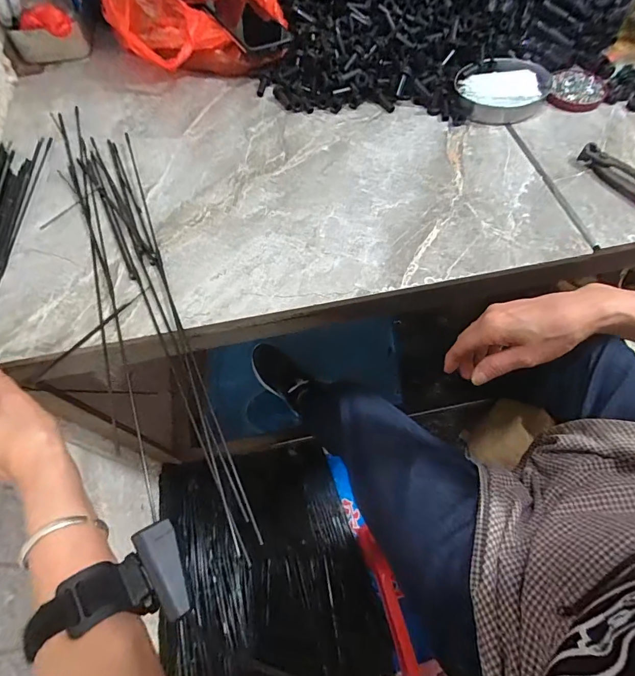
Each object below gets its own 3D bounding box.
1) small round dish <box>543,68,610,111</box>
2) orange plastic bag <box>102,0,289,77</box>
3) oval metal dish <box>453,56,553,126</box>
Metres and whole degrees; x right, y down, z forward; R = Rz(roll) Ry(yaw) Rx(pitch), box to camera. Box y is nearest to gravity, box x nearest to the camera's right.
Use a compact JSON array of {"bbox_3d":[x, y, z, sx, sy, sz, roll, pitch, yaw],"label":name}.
[{"bbox_3d":[0.373,-0.357,0.563,0.075,0.020,0.089,19,64,10],"label":"small round dish"},{"bbox_3d":[-0.174,-0.491,0.597,0.245,0.105,0.196,-10,62,-5],"label":"orange plastic bag"},{"bbox_3d":[0.262,-0.350,0.557,0.129,0.030,0.119,8,62,5],"label":"oval metal dish"}]

